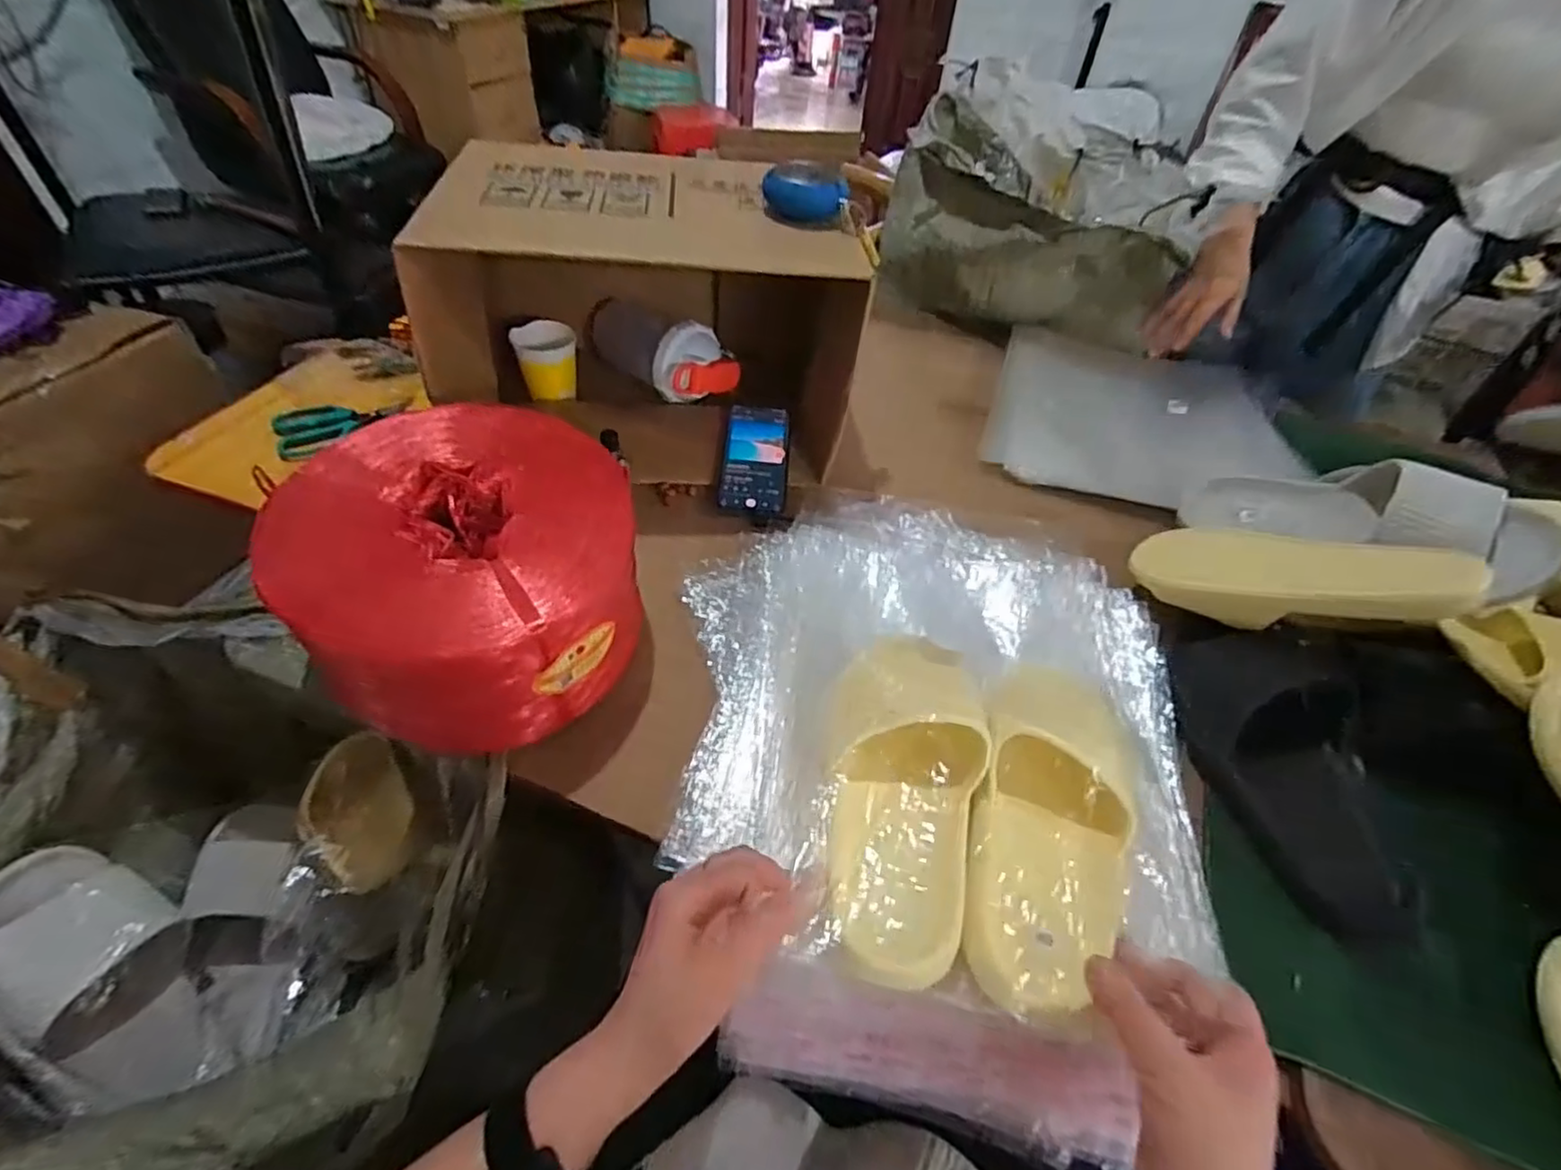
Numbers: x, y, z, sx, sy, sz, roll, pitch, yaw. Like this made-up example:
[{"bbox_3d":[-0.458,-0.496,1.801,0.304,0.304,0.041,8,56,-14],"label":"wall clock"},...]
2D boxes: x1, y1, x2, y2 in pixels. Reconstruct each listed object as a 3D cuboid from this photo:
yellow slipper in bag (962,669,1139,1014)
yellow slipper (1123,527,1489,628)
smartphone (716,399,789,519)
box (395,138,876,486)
[{"bbox_3d":[0.187,0.139,0.451,0.105,0.058,0.276,21,42,13],"label":"yellow slipper in bag"},{"bbox_3d":[0.448,-0.007,0.588,0.090,0.059,0.248,-33,26,-30],"label":"yellow slipper"},{"bbox_3d":[-0.028,-0.143,0.751,0.072,0.005,0.163,9,57,-8],"label":"smartphone"},{"bbox_3d":[-0.142,-0.296,0.731,0.395,0.250,0.281,-2,47,-7],"label":"box"}]

